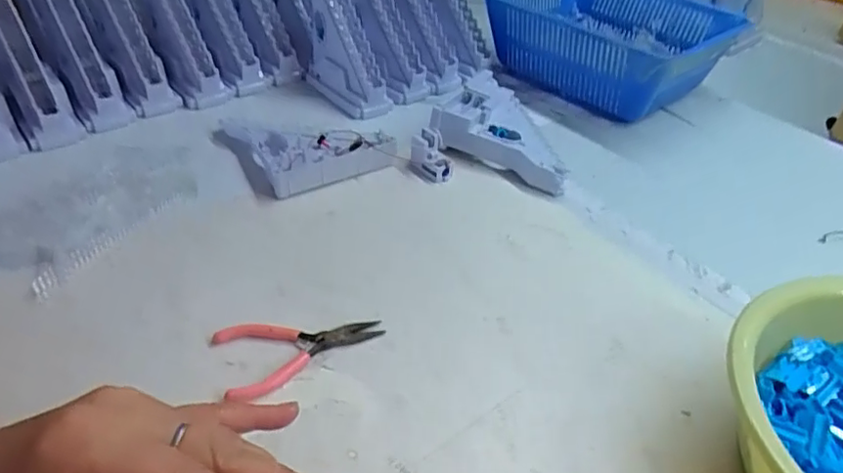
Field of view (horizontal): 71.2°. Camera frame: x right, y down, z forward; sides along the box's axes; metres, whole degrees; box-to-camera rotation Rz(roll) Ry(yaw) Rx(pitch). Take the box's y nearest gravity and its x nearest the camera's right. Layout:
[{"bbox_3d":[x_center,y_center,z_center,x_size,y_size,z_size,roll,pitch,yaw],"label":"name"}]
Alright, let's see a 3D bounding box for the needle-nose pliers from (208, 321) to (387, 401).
[{"bbox_3d":[-0.087,0.078,0.430,0.116,0.011,0.055,-14,42,-21],"label":"needle-nose pliers"}]

